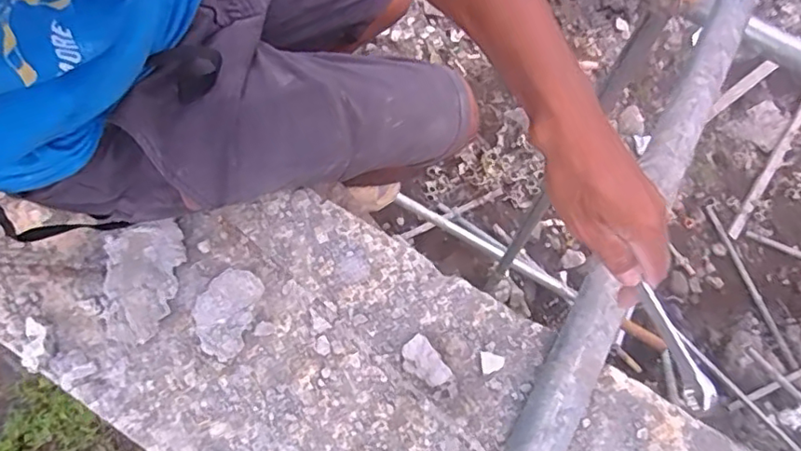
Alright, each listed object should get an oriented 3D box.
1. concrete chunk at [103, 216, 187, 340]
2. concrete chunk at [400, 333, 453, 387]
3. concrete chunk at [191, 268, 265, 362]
[{"bbox_3d":[-0.257,0.054,0.578,0.070,0.030,0.118,-2,67,-3],"label":"concrete chunk"},{"bbox_3d":[0.022,0.131,0.557,0.033,0.019,0.050,-30,71,-14],"label":"concrete chunk"},{"bbox_3d":[-0.171,0.085,0.567,0.052,0.024,0.083,16,67,5],"label":"concrete chunk"}]

